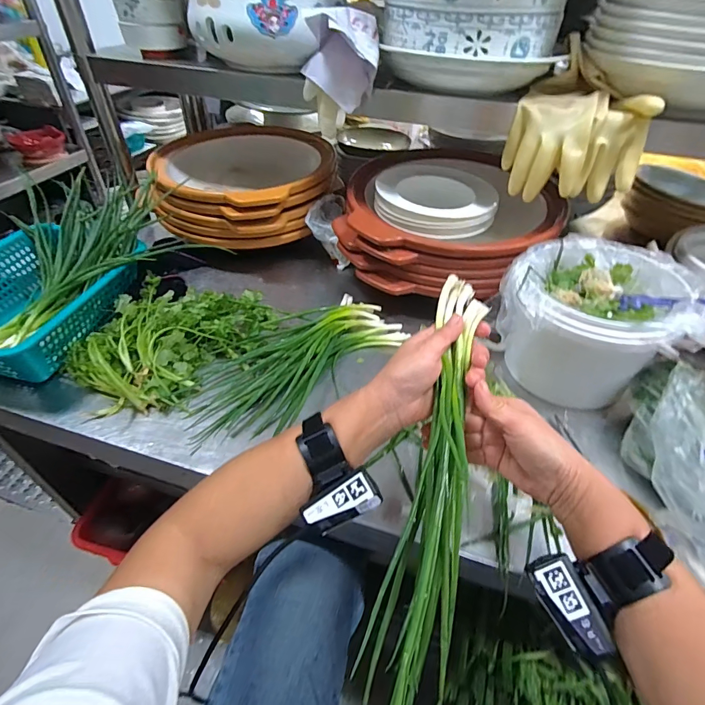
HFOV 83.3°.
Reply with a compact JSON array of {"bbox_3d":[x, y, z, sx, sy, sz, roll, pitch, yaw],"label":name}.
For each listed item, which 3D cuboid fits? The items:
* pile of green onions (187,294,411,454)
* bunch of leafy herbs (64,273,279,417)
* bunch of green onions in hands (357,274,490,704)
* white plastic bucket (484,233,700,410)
[{"bbox_3d":[-0.083,0.008,0.593,0.151,0.039,0.354,34,52,30],"label":"pile of green onions"},{"bbox_3d":[-0.259,-0.033,0.594,0.187,0.066,0.277,28,49,25],"label":"bunch of leafy herbs"},{"bbox_3d":[0.071,0.111,0.346,0.057,0.056,0.397,11,67,10],"label":"bunch of green onions in hands"},{"bbox_3d":[0.319,-0.038,0.560,0.195,0.167,0.199,1,43,-1],"label":"white plastic bucket"}]

